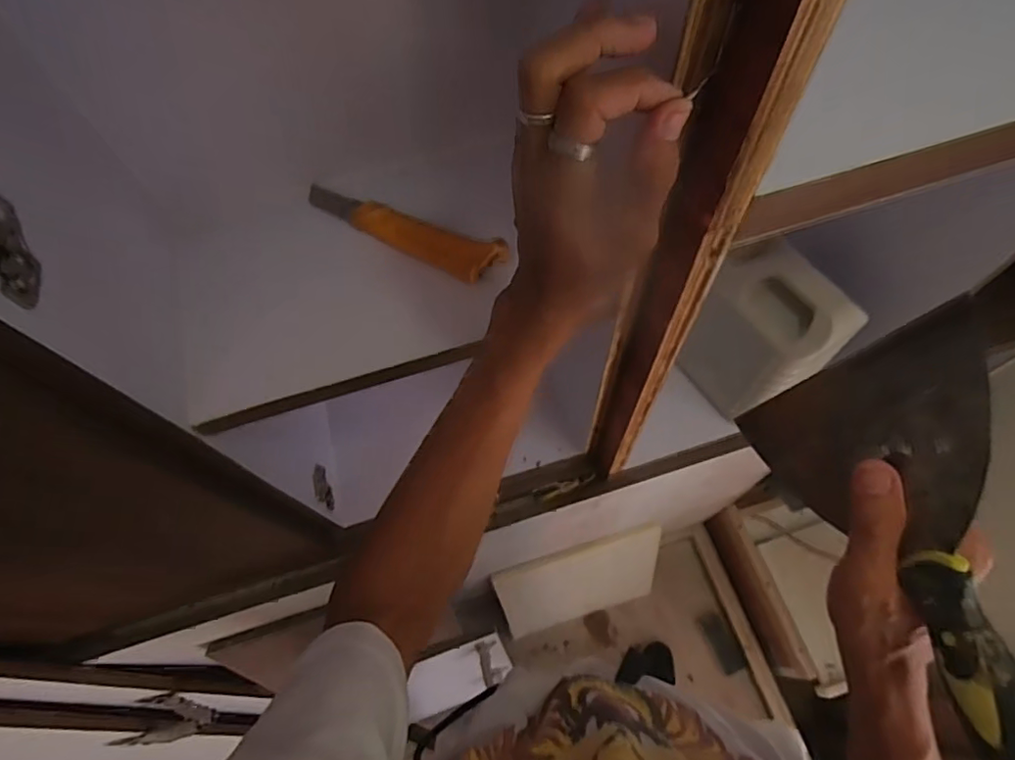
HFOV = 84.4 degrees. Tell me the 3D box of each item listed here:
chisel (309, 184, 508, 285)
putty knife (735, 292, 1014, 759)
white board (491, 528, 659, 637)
[{"bbox_3d":[-0.089,-0.121,0.450,0.190,0.027,0.033,25,68,14],"label":"chisel"},{"bbox_3d":[0.192,0.082,0.283,0.026,0.132,0.205,-1,76,-25],"label":"putty knife"},{"bbox_3d":[0.148,0.421,1.143,0.324,0.266,0.025,-16,39,-2],"label":"white board"}]

